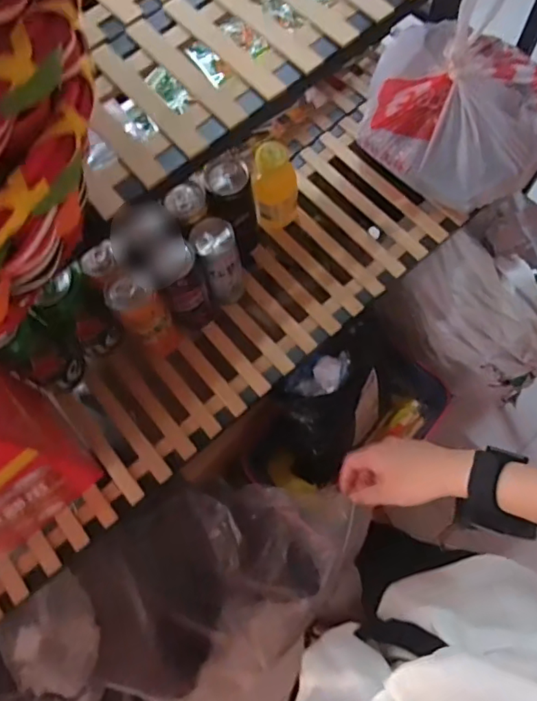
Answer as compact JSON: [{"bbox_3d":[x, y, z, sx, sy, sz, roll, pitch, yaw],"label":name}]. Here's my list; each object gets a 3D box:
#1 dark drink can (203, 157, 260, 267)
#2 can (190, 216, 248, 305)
[{"bbox_3d":[-0.043,-0.171,0.675,0.054,0.149,0.055,-1,72,2],"label":"dark drink can"},{"bbox_3d":[-0.059,-0.106,0.662,0.049,0.126,0.055,-18,72,-4],"label":"can"}]

